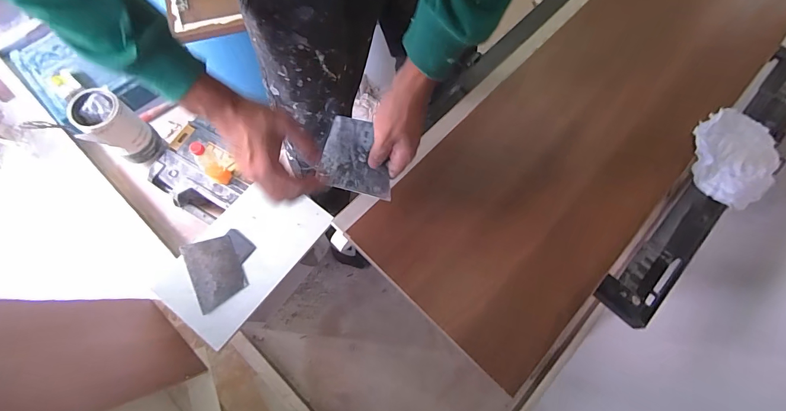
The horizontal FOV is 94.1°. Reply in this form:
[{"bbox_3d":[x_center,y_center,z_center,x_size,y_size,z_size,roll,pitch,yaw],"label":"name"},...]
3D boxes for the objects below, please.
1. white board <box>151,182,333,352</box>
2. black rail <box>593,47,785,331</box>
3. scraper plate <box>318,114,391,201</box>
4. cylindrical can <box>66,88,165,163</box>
[{"bbox_3d":[-0.311,0.098,0.768,0.195,0.018,0.329,36,71,7],"label":"white board"},{"bbox_3d":[0.549,-0.056,0.611,0.106,0.045,0.629,41,74,12],"label":"black rail"},{"bbox_3d":[-0.045,-0.067,0.491,0.107,0.007,0.097,14,86,20],"label":"scraper plate"},{"bbox_3d":[-0.758,-0.212,1.010,0.134,0.191,0.124,32,73,9],"label":"cylindrical can"}]

